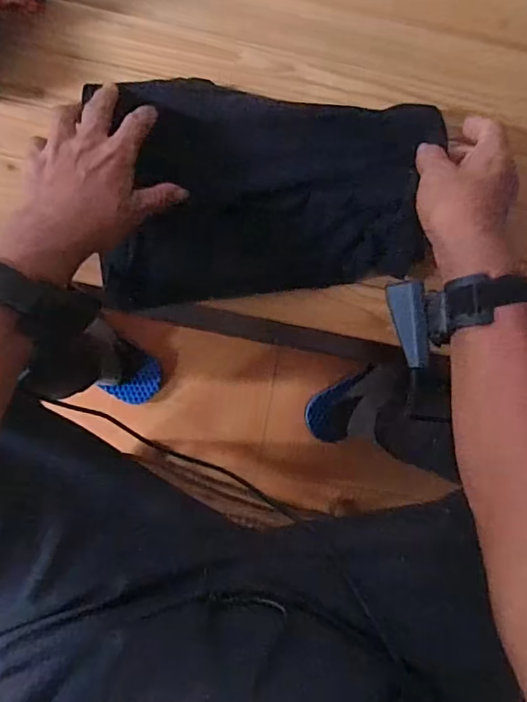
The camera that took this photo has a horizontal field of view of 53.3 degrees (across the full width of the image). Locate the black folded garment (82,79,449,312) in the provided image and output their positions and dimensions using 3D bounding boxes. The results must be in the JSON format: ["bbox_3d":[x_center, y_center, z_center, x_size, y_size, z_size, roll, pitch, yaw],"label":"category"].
[{"bbox_3d":[0.004,-0.149,0.466,0.290,0.029,0.191,-8,85,-2],"label":"black folded garment"}]

